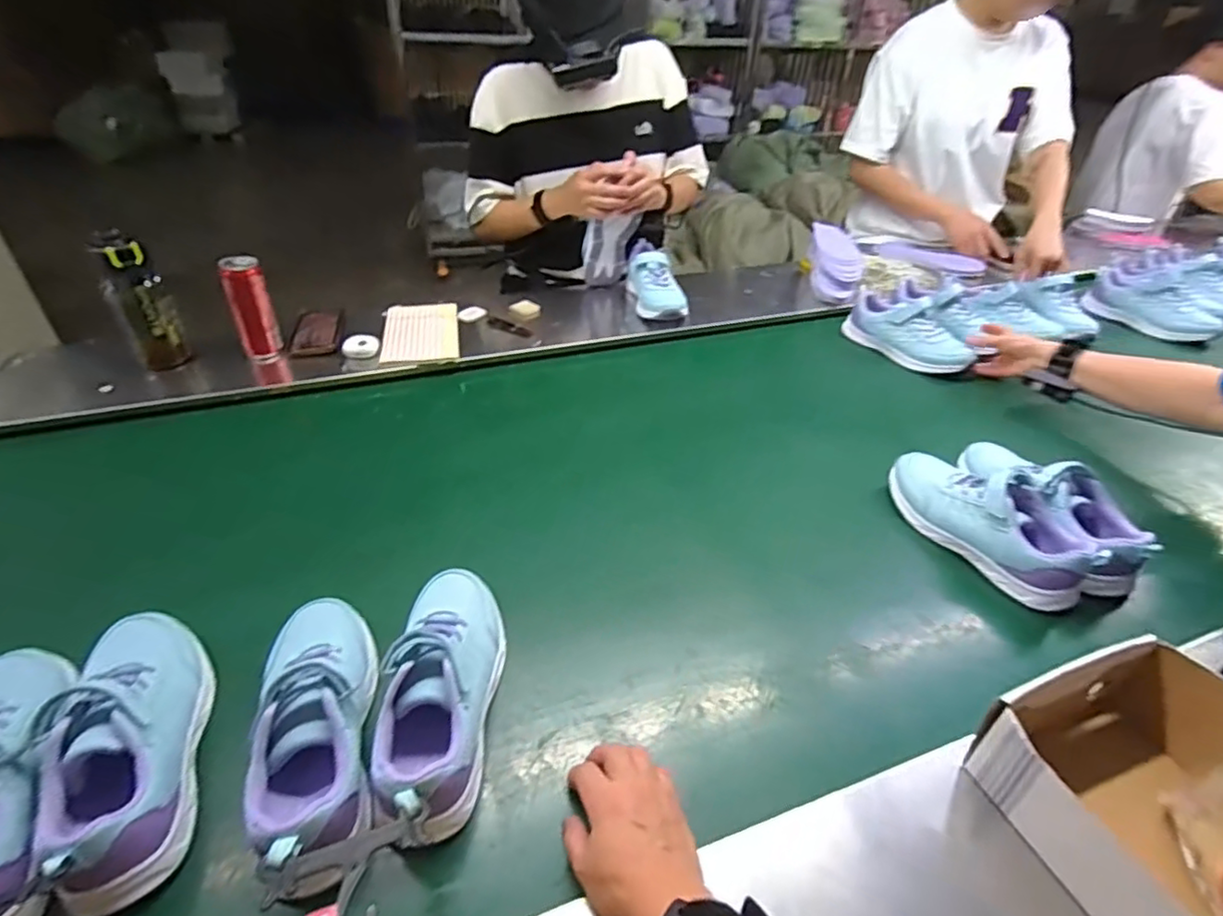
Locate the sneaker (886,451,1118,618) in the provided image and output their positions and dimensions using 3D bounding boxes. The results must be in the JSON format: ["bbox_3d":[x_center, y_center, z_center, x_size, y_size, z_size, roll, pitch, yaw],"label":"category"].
[{"bbox_3d":[0.431,0.063,0.712,0.087,0.088,0.230,-22,43,-28],"label":"sneaker"}]

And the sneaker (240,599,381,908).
[{"bbox_3d":[-0.236,0.207,0.504,0.092,0.078,0.223,-12,39,-17],"label":"sneaker"}]

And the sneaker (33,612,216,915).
[{"bbox_3d":[-0.377,0.217,0.492,0.105,0.077,0.235,-12,39,-18],"label":"sneaker"}]

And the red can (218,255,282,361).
[{"bbox_3d":[-0.550,-0.229,0.949,0.055,0.152,0.049,-18,41,-24],"label":"red can"}]

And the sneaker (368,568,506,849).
[{"bbox_3d":[-0.144,0.195,0.526,0.082,0.082,0.243,0,37,-3],"label":"sneaker"}]

